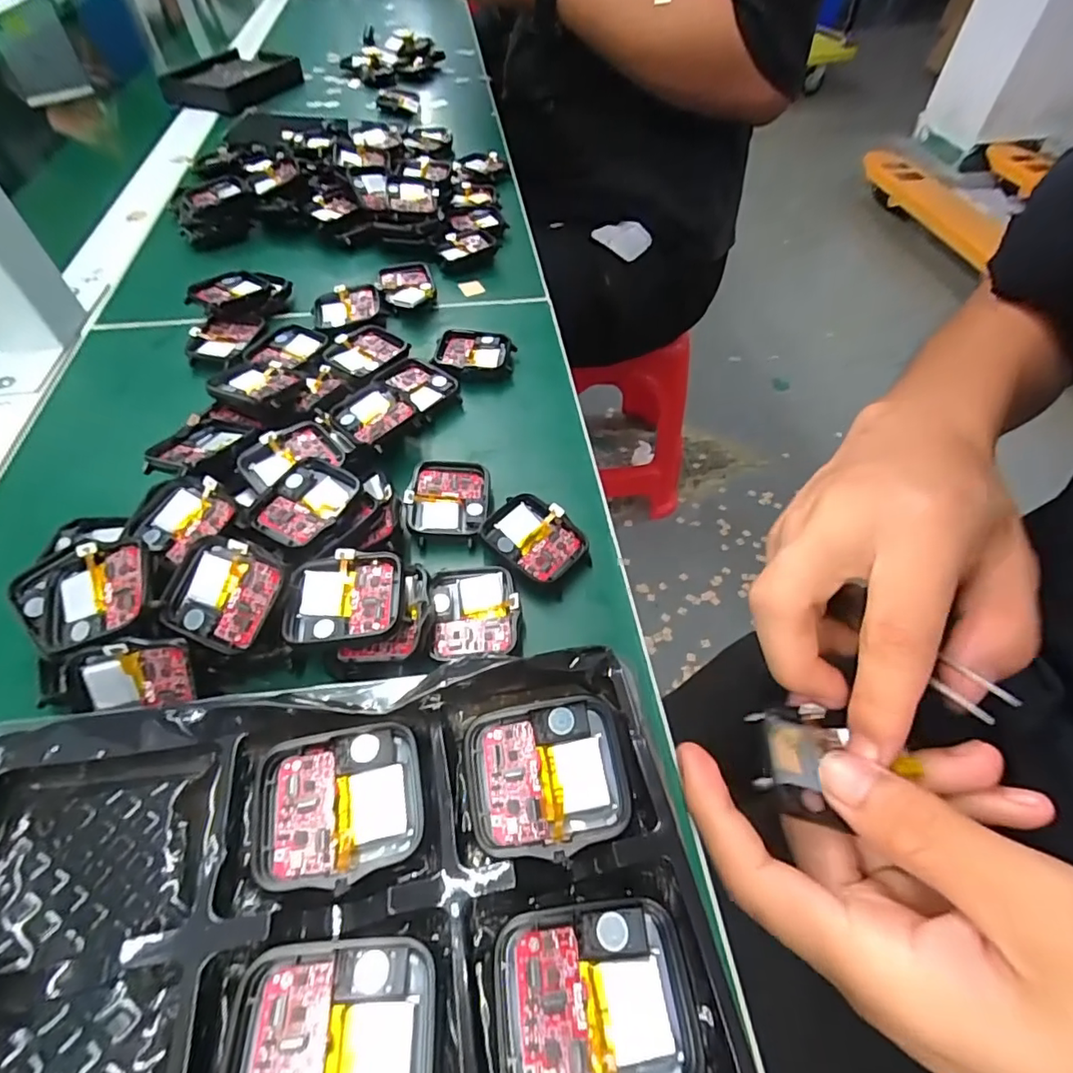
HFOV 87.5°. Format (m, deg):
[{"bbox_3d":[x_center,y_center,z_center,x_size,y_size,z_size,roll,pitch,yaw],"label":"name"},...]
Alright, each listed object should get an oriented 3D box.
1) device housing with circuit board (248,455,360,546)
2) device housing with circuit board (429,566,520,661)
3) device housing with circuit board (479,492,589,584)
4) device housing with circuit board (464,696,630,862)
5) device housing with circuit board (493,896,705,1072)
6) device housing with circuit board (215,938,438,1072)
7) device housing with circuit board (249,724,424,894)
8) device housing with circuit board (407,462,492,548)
[{"bbox_3d":[-0.098,-0.015,0.240,0.038,0.008,0.043,19,55,14],"label":"device housing with circuit board"},{"bbox_3d":[-0.025,0.030,0.229,0.035,0.009,0.039,-6,53,-4],"label":"device housing with circuit board"},{"bbox_3d":[-0.001,0.000,0.251,0.040,0.011,0.036,32,59,22],"label":"device housing with circuit board"},{"bbox_3d":[0.003,0.063,0.150,0.042,0.009,0.035,-8,54,-6],"label":"device housing with circuit board"},{"bbox_3d":[0.013,0.103,0.122,0.043,0.007,0.037,-5,53,-4],"label":"device housing with circuit board"},{"bbox_3d":[-0.044,0.107,0.117,0.042,0.006,0.037,-3,53,-2],"label":"device housing with circuit board"},{"bbox_3d":[-0.052,0.070,0.148,0.042,0.006,0.037,-12,54,-9],"label":"device housing with circuit board"},{"bbox_3d":[-0.041,-0.017,0.264,0.037,0.011,0.043,-1,53,-1],"label":"device housing with circuit board"}]

